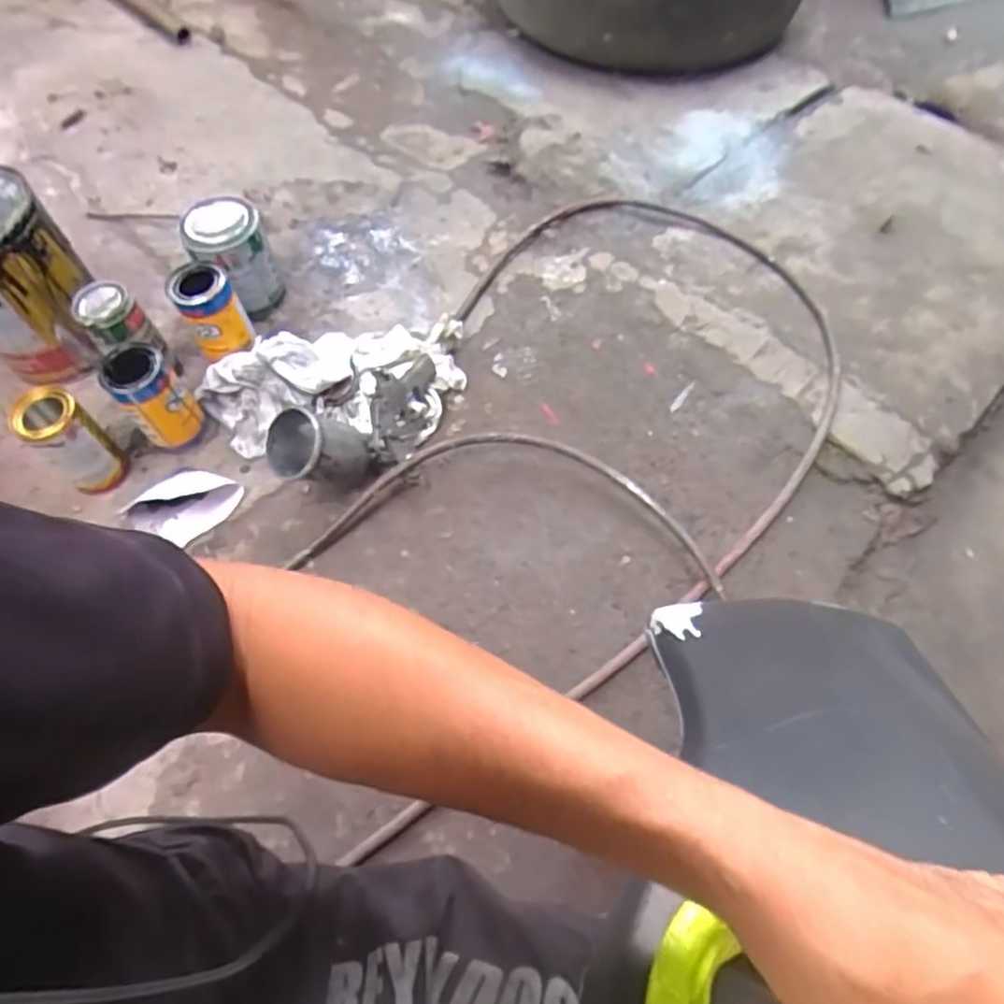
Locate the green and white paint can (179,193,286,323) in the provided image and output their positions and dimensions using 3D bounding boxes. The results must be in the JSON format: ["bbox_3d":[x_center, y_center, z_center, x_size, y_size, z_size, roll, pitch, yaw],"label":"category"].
[{"bbox_3d":[-0.358,-0.325,0.941,0.093,0.145,0.091,-1,62,2],"label":"green and white paint can"}]

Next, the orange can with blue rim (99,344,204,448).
[{"bbox_3d":[-0.423,-0.129,0.836,0.070,0.117,0.067,-1,62,2],"label":"orange can with blue rim"}]

